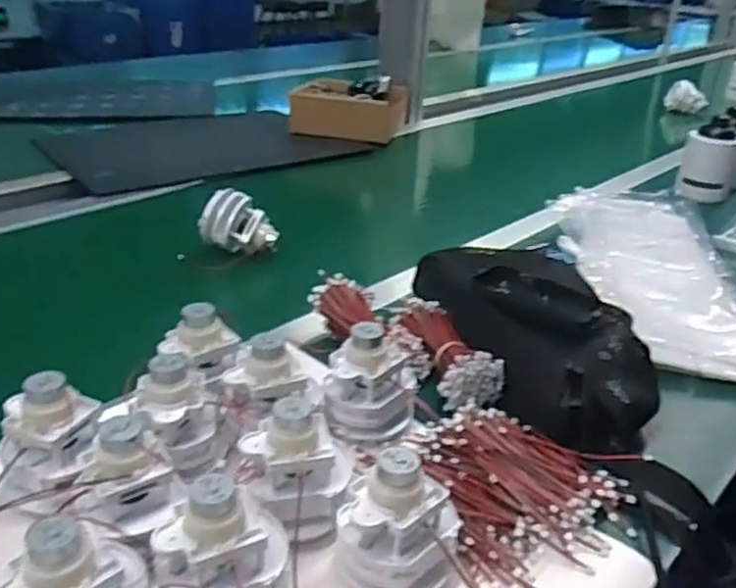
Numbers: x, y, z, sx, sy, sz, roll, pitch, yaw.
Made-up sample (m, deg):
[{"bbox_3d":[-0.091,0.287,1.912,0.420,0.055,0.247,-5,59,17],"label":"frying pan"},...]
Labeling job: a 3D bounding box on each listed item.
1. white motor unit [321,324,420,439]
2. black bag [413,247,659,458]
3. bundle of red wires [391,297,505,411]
[{"bbox_3d":[0.003,0.065,0.526,0.069,0.081,0.059,5,28,3],"label":"white motor unit"},{"bbox_3d":[0.150,0.026,0.609,0.134,0.075,0.266,-6,29,-17],"label":"black bag"},{"bbox_3d":[0.067,0.047,0.602,0.051,0.040,0.122,-9,30,-23],"label":"bundle of red wires"}]

